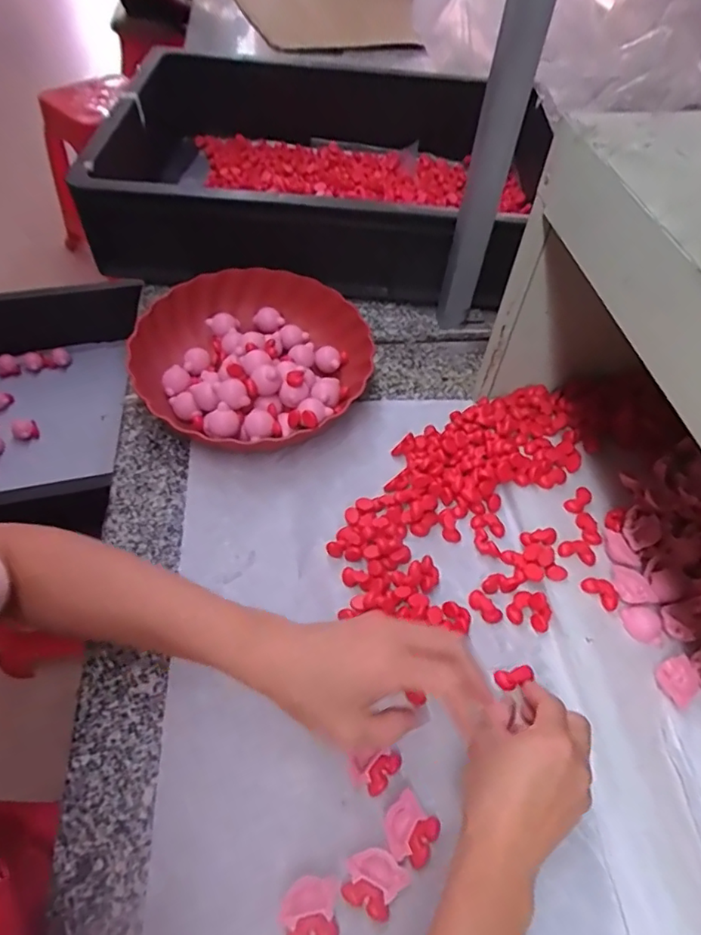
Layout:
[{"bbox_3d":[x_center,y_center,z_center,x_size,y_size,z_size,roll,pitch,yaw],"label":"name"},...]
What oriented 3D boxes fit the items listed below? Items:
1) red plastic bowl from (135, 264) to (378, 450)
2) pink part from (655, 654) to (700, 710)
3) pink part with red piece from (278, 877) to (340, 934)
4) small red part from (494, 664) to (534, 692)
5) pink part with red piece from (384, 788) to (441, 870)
[{"bbox_3d":[-0.095,-0.120,0.583,0.229,0.062,0.241,1,53,-2],"label":"red plastic bowl"},{"bbox_3d":[0.249,0.161,0.414,0.031,0.009,0.030,-21,57,-18],"label":"pink part"},{"bbox_3d":[-0.025,0.273,0.335,0.034,0.015,0.033,-3,53,-5],"label":"pink part with red piece"},{"bbox_3d":[0.129,0.162,0.428,0.030,0.012,0.017,-18,56,-16],"label":"small red part"},{"bbox_3d":[0.040,0.241,0.363,0.035,0.012,0.034,37,60,22],"label":"pink part with red piece"}]

